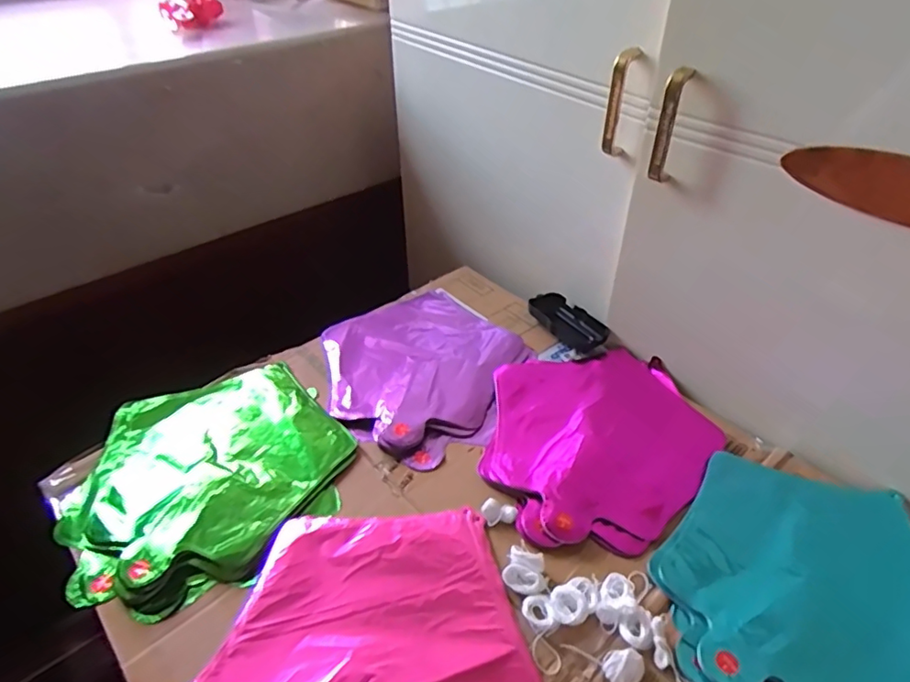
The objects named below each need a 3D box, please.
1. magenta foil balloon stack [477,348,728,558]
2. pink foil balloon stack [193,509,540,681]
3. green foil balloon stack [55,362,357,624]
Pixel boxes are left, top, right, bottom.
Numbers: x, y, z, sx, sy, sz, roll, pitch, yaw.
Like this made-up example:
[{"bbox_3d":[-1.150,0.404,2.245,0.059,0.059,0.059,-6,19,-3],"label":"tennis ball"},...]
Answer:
[{"bbox_3d":[0.149,0.097,0.593,0.225,0.026,0.254,6,44,9],"label":"magenta foil balloon stack"},{"bbox_3d":[-0.066,0.236,0.428,0.230,0.023,0.248,-13,44,-12],"label":"pink foil balloon stack"},{"bbox_3d":[-0.242,0.123,0.561,0.250,0.022,0.243,-28,49,-25],"label":"green foil balloon stack"}]

